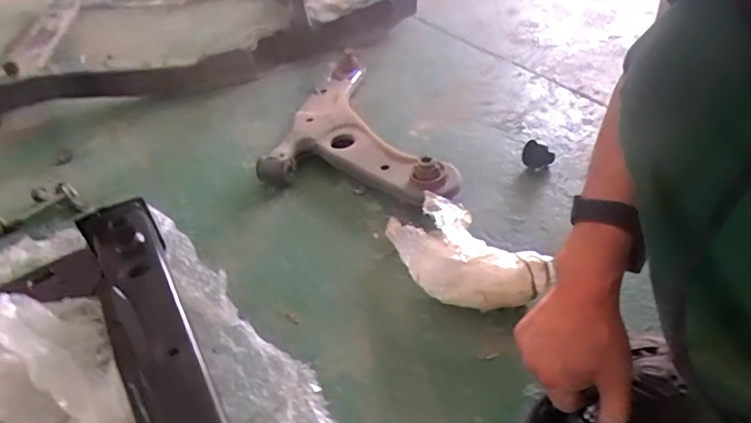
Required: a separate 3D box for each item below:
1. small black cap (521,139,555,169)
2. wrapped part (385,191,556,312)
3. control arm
[{"bbox_3d":[0.269,-0.094,0.860,0.042,0.033,0.044,-3,39,3],"label":"small black cap"},{"bbox_3d":[0.106,0.064,0.669,0.124,0.077,0.201,-25,42,-23],"label":"wrapped part"},{"bbox_3d":[0.002,-0.181,0.976,0.334,0.074,0.485,4,39,11],"label":"control arm"}]

